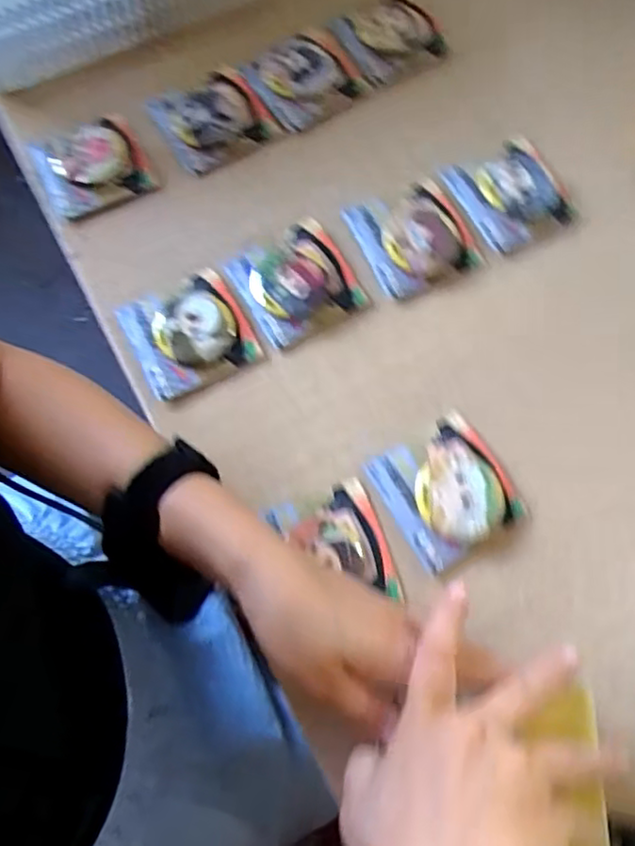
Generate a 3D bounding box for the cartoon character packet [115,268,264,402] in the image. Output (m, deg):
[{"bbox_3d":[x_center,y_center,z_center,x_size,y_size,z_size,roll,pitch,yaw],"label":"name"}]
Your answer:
[{"bbox_3d":[-0.096,-0.068,0.481,0.083,0.014,0.084,-26,73,-6],"label":"cartoon character packet"}]

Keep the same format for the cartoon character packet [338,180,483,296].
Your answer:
[{"bbox_3d":[0.075,-0.143,0.499,0.078,0.015,0.085,-25,73,-6],"label":"cartoon character packet"}]

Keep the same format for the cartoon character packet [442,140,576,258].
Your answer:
[{"bbox_3d":[0.152,-0.179,0.510,0.079,0.014,0.083,-28,74,-7],"label":"cartoon character packet"}]

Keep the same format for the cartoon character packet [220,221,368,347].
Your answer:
[{"bbox_3d":[-0.016,-0.108,0.490,0.081,0.017,0.087,-31,74,-8],"label":"cartoon character packet"}]

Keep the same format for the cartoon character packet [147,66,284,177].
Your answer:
[{"bbox_3d":[-0.087,-0.257,0.546,0.080,0.014,0.089,-32,74,-8],"label":"cartoon character packet"}]

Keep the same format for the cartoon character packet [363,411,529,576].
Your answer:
[{"bbox_3d":[0.087,0.044,0.437,0.080,0.014,0.084,-30,74,-8],"label":"cartoon character packet"}]

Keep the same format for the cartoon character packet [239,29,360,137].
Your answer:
[{"bbox_3d":[-0.010,-0.294,0.554,0.083,0.013,0.085,-31,74,-8],"label":"cartoon character packet"}]

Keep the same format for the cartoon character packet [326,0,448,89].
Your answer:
[{"bbox_3d":[0.063,-0.337,0.568,0.084,0.014,0.079,-24,73,-6],"label":"cartoon character packet"}]

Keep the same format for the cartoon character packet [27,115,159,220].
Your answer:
[{"bbox_3d":[-0.185,-0.211,0.533,0.083,0.022,0.085,-25,73,-6],"label":"cartoon character packet"}]

